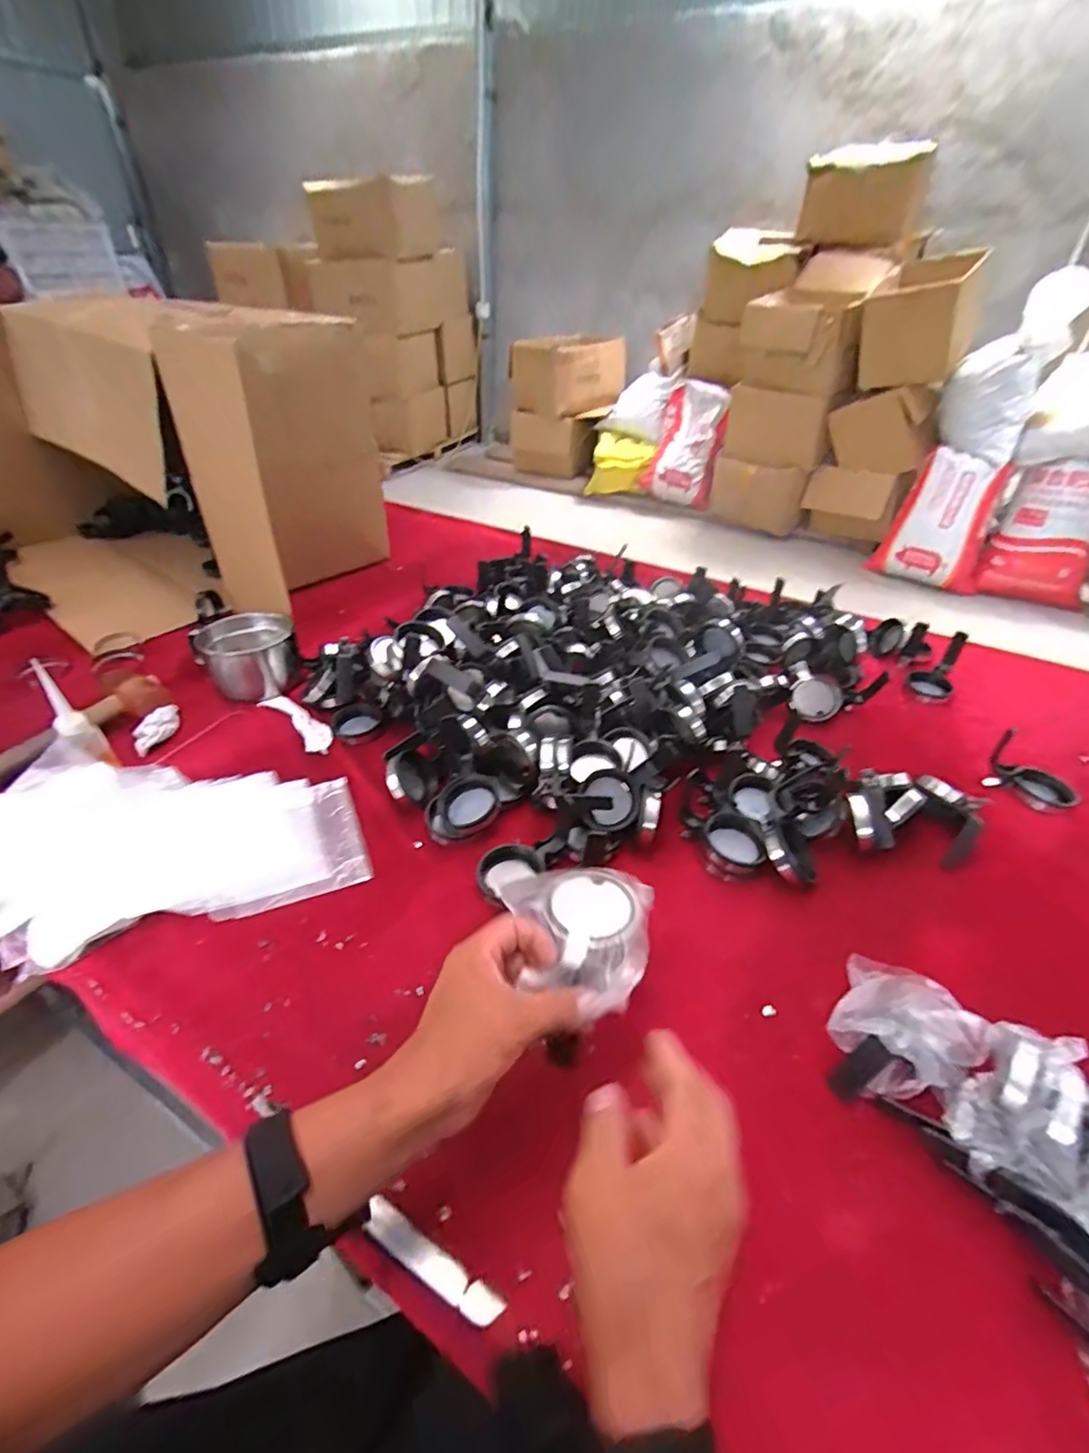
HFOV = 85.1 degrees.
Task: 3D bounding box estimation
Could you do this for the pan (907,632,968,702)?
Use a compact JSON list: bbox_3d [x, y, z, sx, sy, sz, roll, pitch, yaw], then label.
[{"bbox_3d":[0.678,-0.106,1.005,0.156,0.033,0.063,-41,53,-22],"label":"pan"}]

